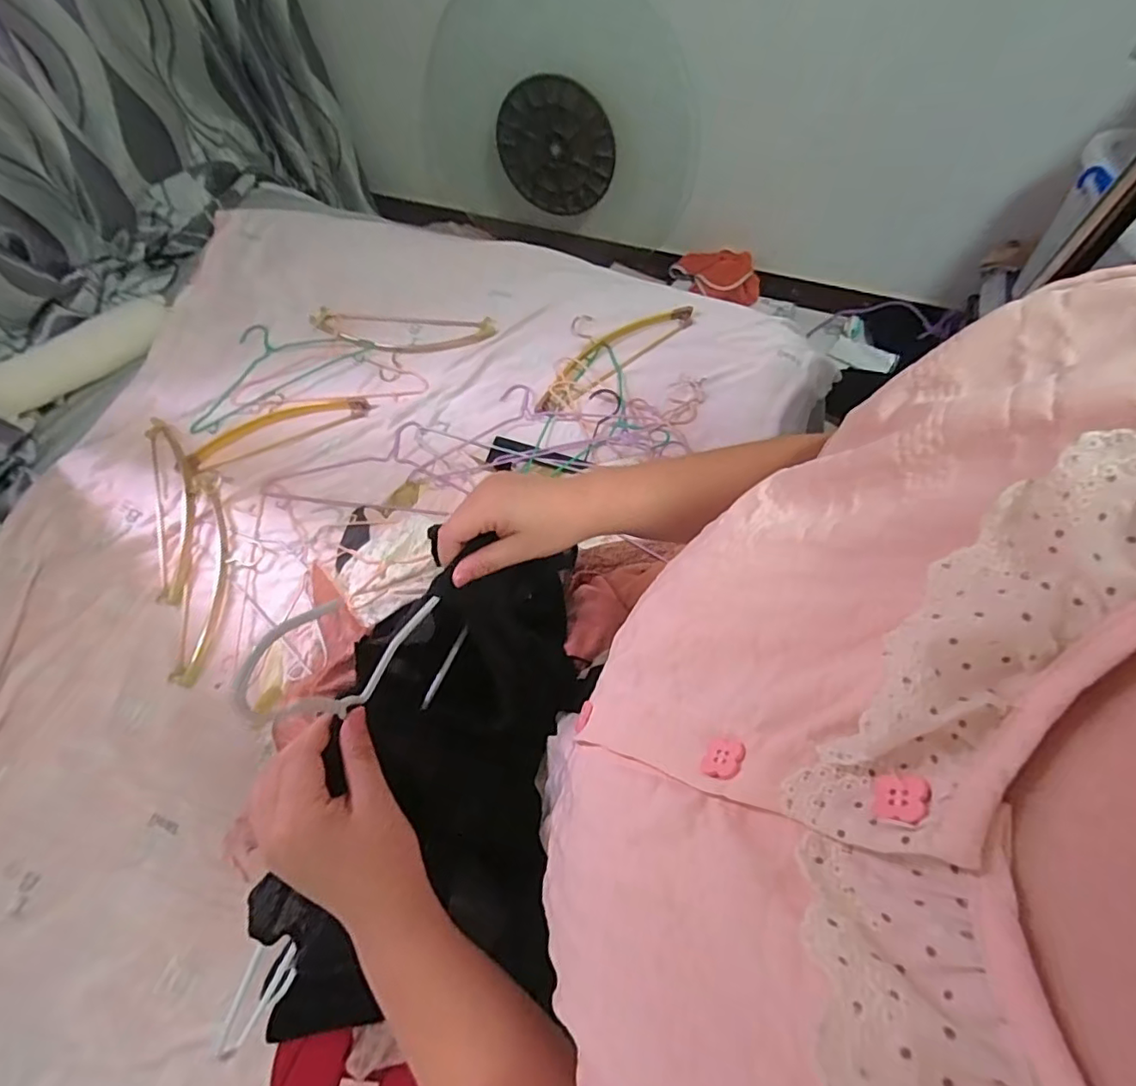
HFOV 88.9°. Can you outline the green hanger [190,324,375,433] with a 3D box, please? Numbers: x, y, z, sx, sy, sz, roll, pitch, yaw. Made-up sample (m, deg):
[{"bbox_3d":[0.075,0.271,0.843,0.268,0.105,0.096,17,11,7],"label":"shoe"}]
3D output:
[{"bbox_3d":[-0.600,-0.371,1.174,0.375,0.011,0.203,-29,70,-8],"label":"green hanger"}]

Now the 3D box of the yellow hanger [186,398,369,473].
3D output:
[{"bbox_3d":[-0.552,-0.218,1.108,0.338,0.011,0.090,-20,66,-6],"label":"yellow hanger"}]

